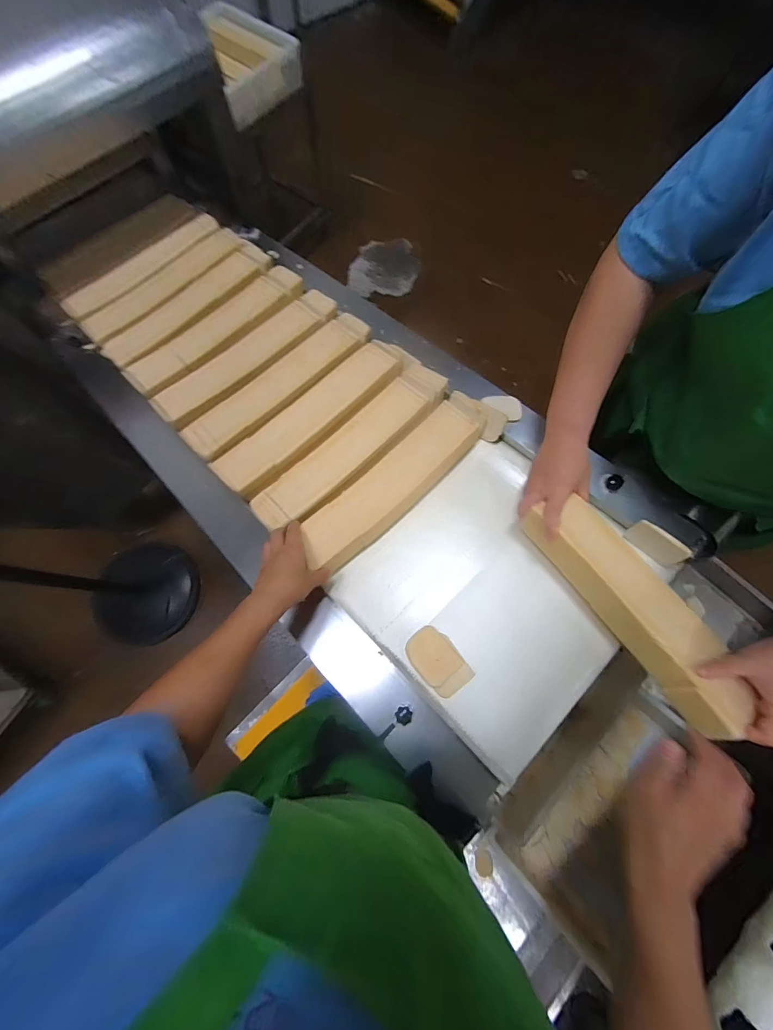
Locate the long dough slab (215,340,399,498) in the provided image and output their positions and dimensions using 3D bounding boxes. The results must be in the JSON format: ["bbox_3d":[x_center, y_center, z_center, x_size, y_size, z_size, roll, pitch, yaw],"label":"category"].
[{"bbox_3d":[-0.119,-0.169,0.642,0.363,0.022,0.097,-40,79,-12],"label":"long dough slab"}]

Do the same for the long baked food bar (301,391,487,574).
[{"bbox_3d":[0.020,-0.056,0.609,0.359,0.042,0.092,-43,79,-11],"label":"long baked food bar"}]

